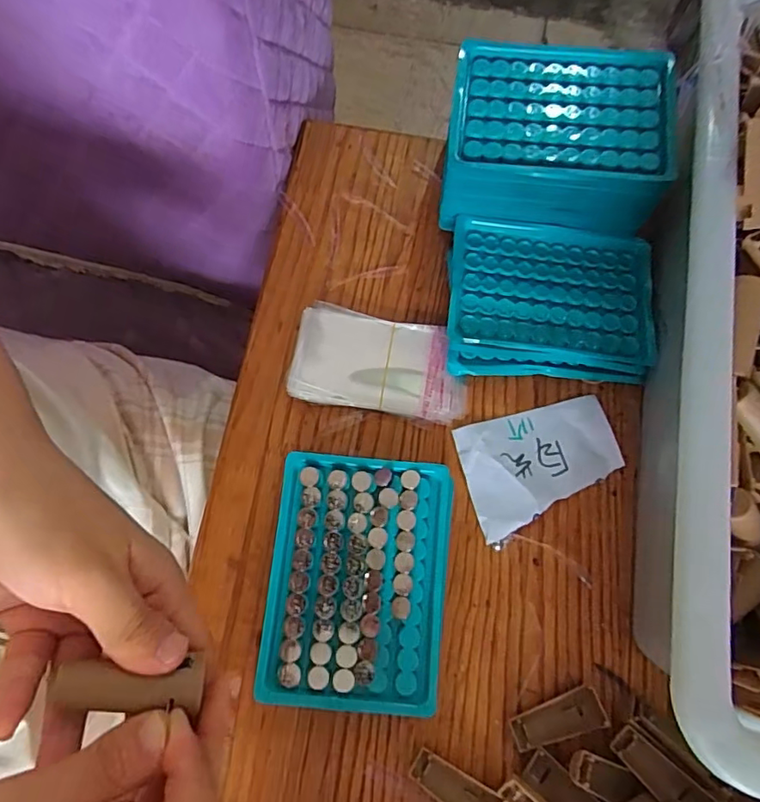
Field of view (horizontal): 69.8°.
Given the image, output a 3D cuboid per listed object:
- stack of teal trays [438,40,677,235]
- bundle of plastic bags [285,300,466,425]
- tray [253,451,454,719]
[{"bbox_3d":[0.111,-0.164,0.362,0.133,0.088,0.092,9,72,2],"label":"stack of teal trays"},{"bbox_3d":[0.000,-0.025,0.354,0.111,0.011,0.065,9,72,2],"label":"bundle of plastic bags"},{"bbox_3d":[-0.012,0.100,0.308,0.097,0.024,0.130,6,72,1],"label":"tray"}]

